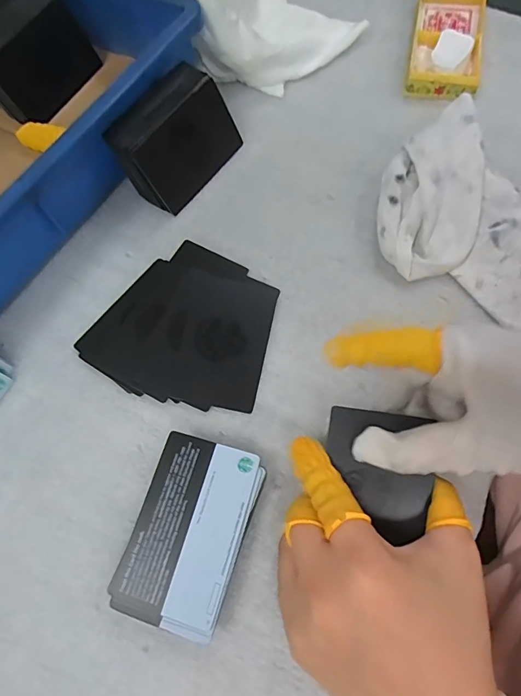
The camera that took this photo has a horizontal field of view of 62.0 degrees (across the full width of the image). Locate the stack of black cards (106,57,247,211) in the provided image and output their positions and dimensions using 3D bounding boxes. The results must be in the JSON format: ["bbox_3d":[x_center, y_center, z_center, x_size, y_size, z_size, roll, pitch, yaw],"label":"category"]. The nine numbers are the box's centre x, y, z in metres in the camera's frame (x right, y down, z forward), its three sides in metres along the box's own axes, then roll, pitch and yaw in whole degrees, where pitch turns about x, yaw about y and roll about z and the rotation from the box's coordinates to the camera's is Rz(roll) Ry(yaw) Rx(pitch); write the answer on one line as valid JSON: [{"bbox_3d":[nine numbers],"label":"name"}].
[{"bbox_3d":[-0.061,-0.151,0.315,0.051,0.051,0.084,33,74,15],"label":"stack of black cards"}]

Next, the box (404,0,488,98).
[{"bbox_3d":[0.152,-0.249,0.351,0.054,0.021,0.107,13,70,8],"label":"box"}]

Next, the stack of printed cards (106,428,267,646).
[{"bbox_3d":[-0.037,0.096,0.232,0.056,0.020,0.089,16,70,9],"label":"stack of printed cards"}]

